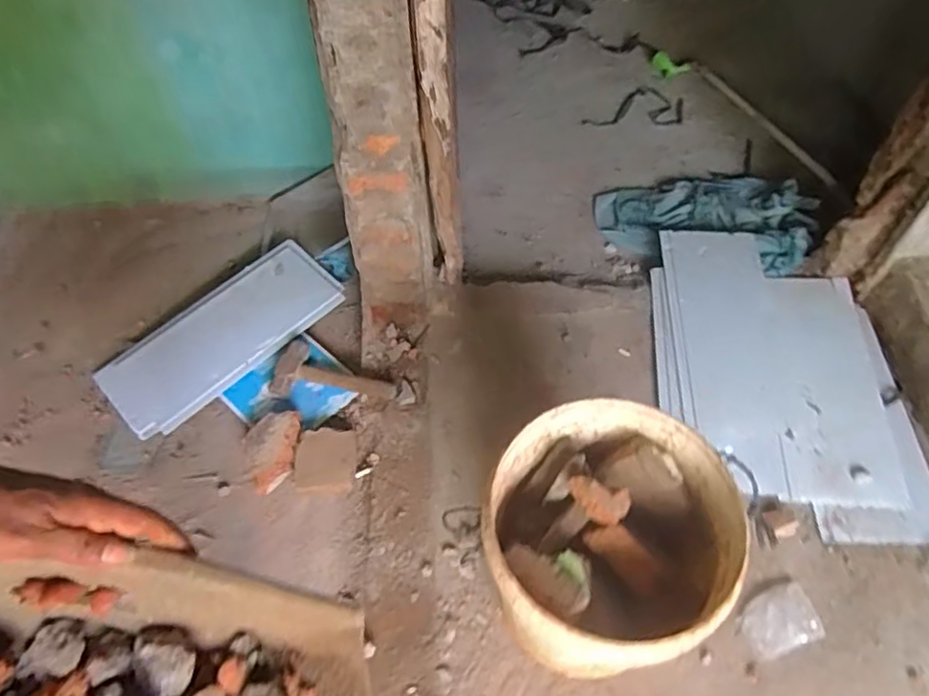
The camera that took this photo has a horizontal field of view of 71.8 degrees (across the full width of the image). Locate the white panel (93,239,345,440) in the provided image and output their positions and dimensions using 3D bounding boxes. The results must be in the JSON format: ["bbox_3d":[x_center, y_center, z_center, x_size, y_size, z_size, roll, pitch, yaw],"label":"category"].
[{"bbox_3d":[-0.507,-0.031,1.348,0.489,0.034,0.231,-37,66,-18],"label":"white panel"}]

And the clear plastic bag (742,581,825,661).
[{"bbox_3d":[0.493,0.428,1.007,0.123,0.014,0.086,-17,56,-10],"label":"clear plastic bag"}]

